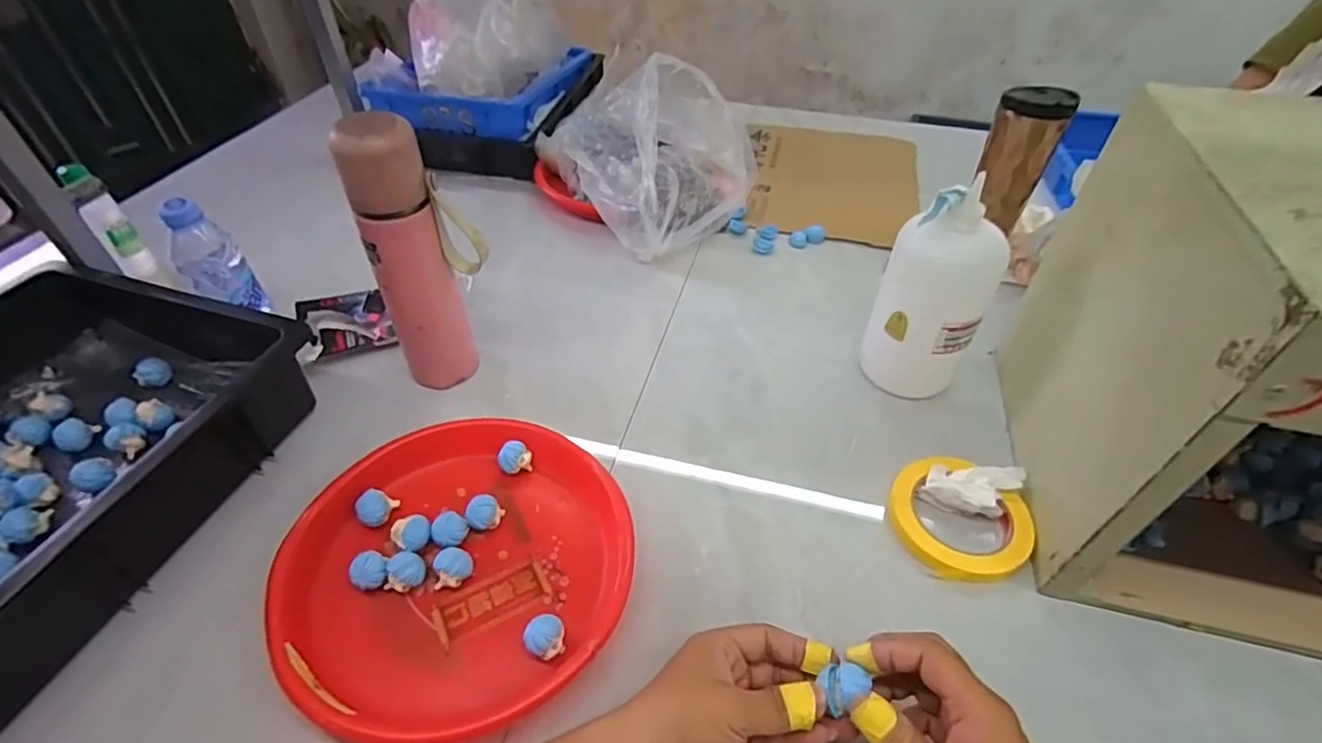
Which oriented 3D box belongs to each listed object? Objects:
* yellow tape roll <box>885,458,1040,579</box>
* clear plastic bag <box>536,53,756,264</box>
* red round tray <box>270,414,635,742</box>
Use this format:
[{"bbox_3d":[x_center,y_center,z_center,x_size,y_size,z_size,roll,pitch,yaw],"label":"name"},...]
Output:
[{"bbox_3d":[0.248,0.121,0.512,0.115,0.021,0.111,0,46,0],"label":"yellow tape roll"},{"bbox_3d":[-0.021,-0.297,0.797,0.184,0.197,0.275,-23,50,-21],"label":"clear plastic bag"},{"bbox_3d":[-0.152,0.143,0.469,0.242,0.032,0.247,0,46,0],"label":"red round tray"}]

